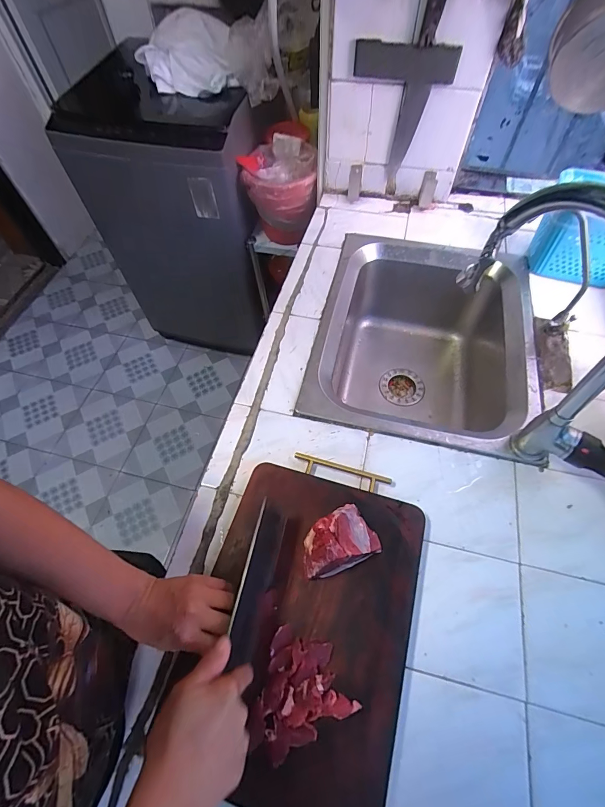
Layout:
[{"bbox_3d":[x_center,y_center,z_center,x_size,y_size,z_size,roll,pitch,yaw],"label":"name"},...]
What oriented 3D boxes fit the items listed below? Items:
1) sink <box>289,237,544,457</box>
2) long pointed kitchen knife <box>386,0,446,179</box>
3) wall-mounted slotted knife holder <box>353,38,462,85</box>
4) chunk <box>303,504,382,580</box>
[{"bbox_3d":[0.237,-0.094,0.778,0.389,0.229,0.472,12,61,8],"label":"sink"},{"bbox_3d":[0.225,-0.634,0.706,0.051,0.344,0.018,18,62,11],"label":"long pointed kitchen knife"},{"bbox_3d":[0.200,-0.661,0.698,0.193,0.055,0.024,13,61,8],"label":"wall-mounted slotted knife holder"},{"bbox_3d":[0.044,0.176,0.459,0.097,0.048,0.065,-25,62,-13],"label":"chunk"}]

